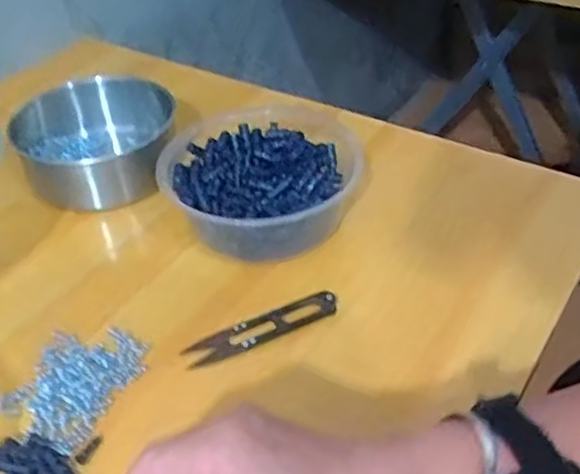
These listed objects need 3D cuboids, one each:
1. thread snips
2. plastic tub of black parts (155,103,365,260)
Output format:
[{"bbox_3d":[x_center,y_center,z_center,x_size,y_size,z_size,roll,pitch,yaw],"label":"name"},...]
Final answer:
[{"bbox_3d":[-0.017,0.056,0.438,0.100,0.012,0.020,-17,41,-17],"label":"thread snips"},{"bbox_3d":[-0.019,-0.034,0.507,0.144,0.057,0.133,-1,39,1],"label":"plastic tub of black parts"}]

